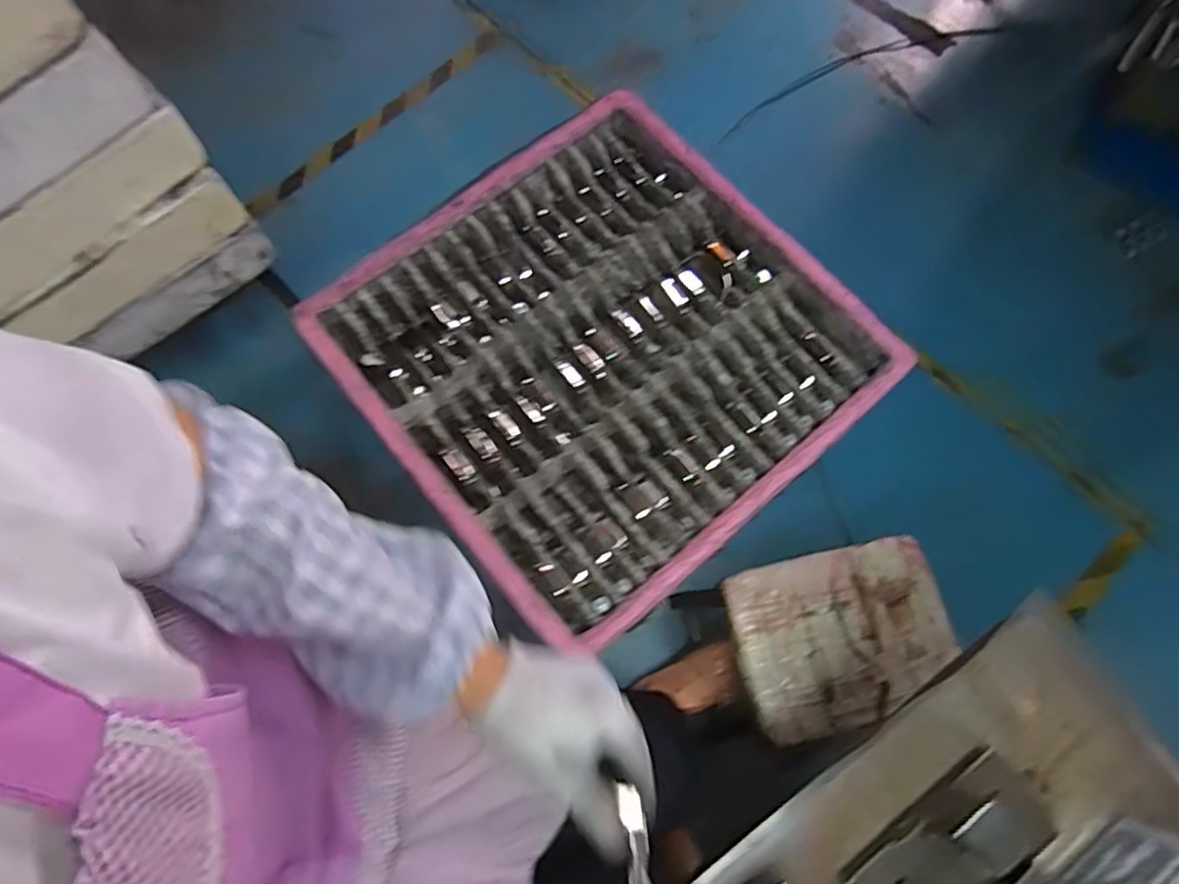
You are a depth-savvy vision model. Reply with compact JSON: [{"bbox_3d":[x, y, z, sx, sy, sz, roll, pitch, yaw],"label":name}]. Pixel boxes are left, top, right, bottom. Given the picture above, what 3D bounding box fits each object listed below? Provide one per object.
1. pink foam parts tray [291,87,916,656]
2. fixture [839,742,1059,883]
[{"bbox_3d":[0.016,-0.119,0.836,0.554,0.059,0.552,-39,76,-11],"label":"pink foam parts tray"},{"bbox_3d":[0.229,0.253,0.402,0.132,0.064,0.067,-40,76,-12],"label":"fixture"}]

